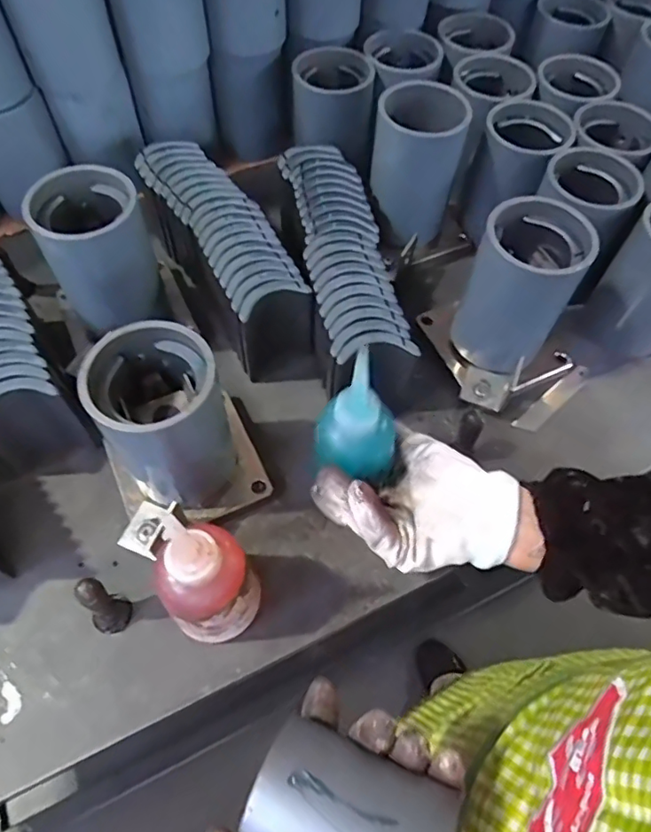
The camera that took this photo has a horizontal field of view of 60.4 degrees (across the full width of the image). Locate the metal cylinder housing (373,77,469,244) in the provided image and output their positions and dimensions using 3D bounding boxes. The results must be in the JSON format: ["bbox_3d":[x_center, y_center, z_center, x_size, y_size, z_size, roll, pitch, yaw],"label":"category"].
[{"bbox_3d":[0.084,-0.242,0.534,0.078,0.116,0.078,13,62,4],"label":"metal cylinder housing"}]

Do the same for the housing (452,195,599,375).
[{"bbox_3d":[0.160,-0.103,0.470,0.086,0.128,0.080,26,64,11],"label":"housing"}]

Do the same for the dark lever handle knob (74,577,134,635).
[{"bbox_3d":[-0.152,0.131,0.381,0.022,0.061,0.026,18,62,7],"label":"dark lever handle knob"}]

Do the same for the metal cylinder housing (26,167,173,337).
[{"bbox_3d":[-0.183,-0.133,0.463,0.075,0.120,0.074,-13,63,-9],"label":"metal cylinder housing"}]

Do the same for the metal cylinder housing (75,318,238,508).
[{"bbox_3d":[-0.111,0.003,0.399,0.079,0.132,0.088,-19,64,-12],"label":"metal cylinder housing"}]

